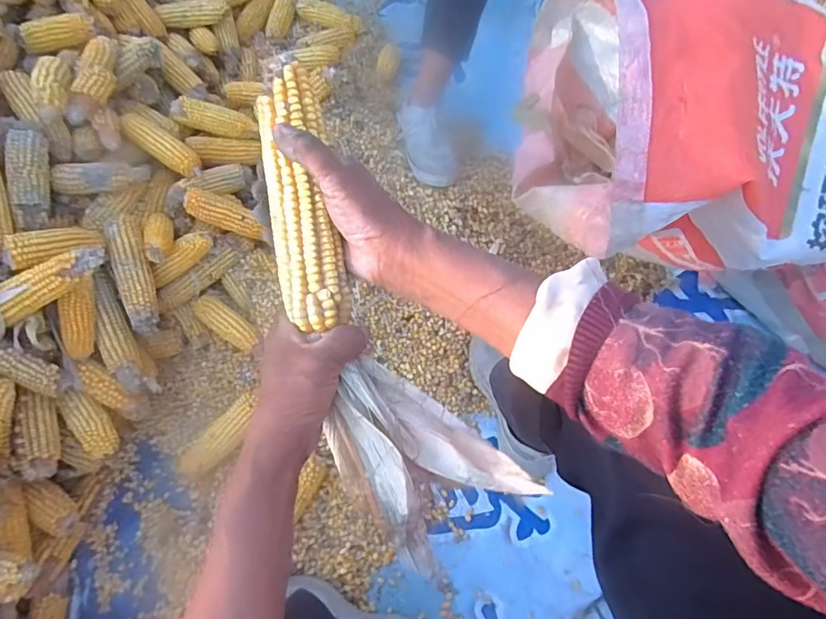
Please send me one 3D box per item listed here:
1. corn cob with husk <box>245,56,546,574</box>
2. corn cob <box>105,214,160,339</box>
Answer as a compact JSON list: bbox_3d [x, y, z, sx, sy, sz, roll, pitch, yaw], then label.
[{"bbox_3d":[-0.034,-0.006,0.333,0.107,0.050,0.309,-22,88,-9],"label":"corn cob with husk"},{"bbox_3d":[-0.405,-0.053,0.726,0.049,0.045,0.181,-15,87,-6],"label":"corn cob"}]

